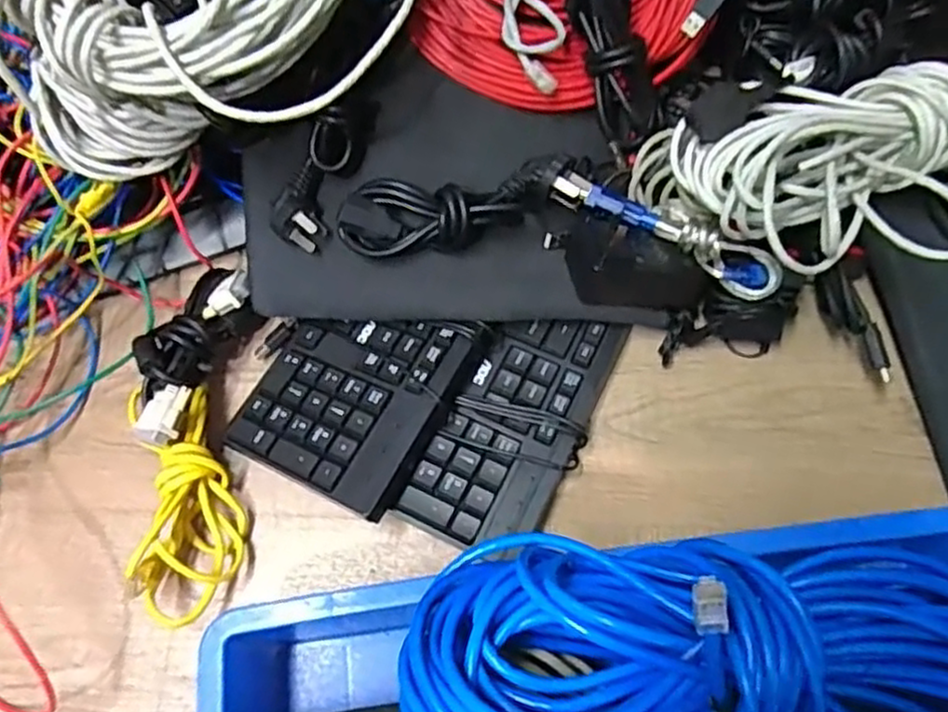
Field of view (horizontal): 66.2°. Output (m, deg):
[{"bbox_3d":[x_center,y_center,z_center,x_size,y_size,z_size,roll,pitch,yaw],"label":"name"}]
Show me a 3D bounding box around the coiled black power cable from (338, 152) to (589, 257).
[{"bbox_3d":[-0.004,-0.097,0.491,0.168,0.048,0.061,-6,68,0],"label":"coiled black power cable"}]

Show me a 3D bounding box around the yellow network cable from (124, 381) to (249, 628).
[{"bbox_3d":[-0.192,0.090,0.476,0.062,0.053,0.161,-16,68,-4],"label":"yellow network cable"}]

